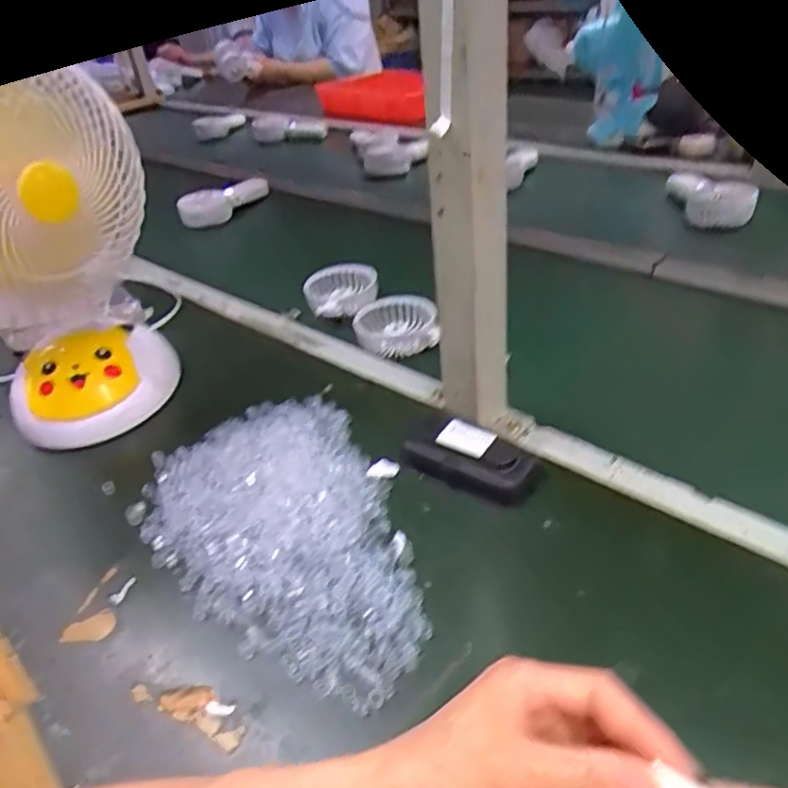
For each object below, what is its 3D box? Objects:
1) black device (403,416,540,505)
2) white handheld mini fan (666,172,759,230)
[{"bbox_3d":[0.057,0.050,0.498,0.051,0.033,0.106,-33,43,-31],"label":"black device"},{"bbox_3d":[0.472,-0.294,0.955,0.098,0.056,0.141,0,37,10],"label":"white handheld mini fan"}]

